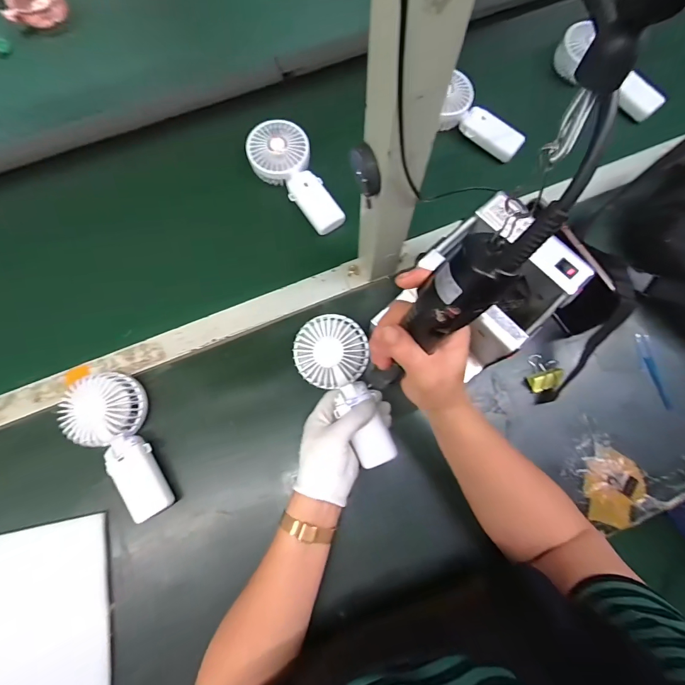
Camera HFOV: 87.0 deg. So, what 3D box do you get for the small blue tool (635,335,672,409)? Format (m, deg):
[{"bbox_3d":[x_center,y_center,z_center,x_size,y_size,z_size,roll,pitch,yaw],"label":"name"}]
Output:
[{"bbox_3d":[0.410,0.037,0.475,0.019,0.004,0.101,-10,75,-4],"label":"small blue tool"}]

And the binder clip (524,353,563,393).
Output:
[{"bbox_3d":[0.259,0.037,0.465,0.038,0.030,0.047,-16,75,-5],"label":"binder clip"}]

